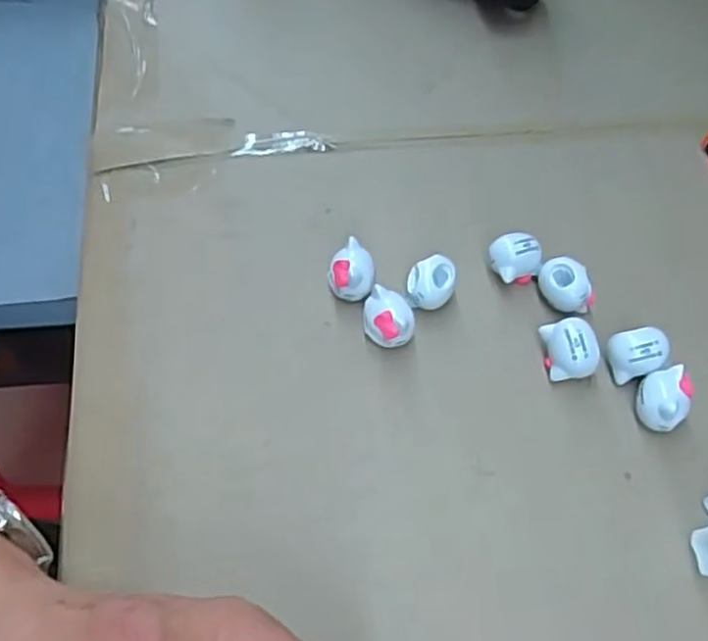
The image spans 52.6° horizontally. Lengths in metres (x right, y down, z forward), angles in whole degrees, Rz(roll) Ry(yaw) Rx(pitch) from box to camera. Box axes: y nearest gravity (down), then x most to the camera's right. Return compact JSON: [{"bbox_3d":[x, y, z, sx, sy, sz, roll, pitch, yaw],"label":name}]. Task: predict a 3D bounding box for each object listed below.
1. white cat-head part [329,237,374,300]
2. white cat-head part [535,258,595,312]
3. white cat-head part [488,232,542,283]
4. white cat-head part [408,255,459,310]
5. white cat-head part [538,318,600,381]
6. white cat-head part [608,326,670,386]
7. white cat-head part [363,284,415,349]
[{"bbox_3d":[0.000,-0.020,0.325,0.020,0.020,0.022,2,56,-3],"label":"white cat-head part"},{"bbox_3d":[0.096,-0.014,0.328,0.016,0.022,0.026,-27,62,-21],"label":"white cat-head part"},{"bbox_3d":[0.074,-0.029,0.334,0.023,0.020,0.017,-19,60,-17],"label":"white cat-head part"},{"bbox_3d":[0.035,-0.016,0.321,0.020,0.021,0.019,2,56,-3],"label":"white cat-head part"},{"bbox_3d":[0.093,0.013,0.310,0.019,0.022,0.023,-3,56,-7],"label":"white cat-head part"},{"bbox_3d":[0.122,0.015,0.310,0.023,0.021,0.017,-1,56,-5],"label":"white cat-head part"},{"bbox_3d":[0.015,0.001,0.314,0.022,0.024,0.019,10,56,2],"label":"white cat-head part"}]

